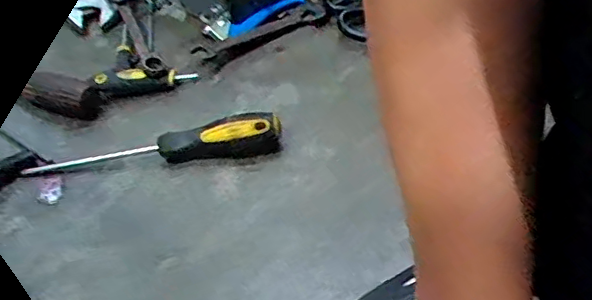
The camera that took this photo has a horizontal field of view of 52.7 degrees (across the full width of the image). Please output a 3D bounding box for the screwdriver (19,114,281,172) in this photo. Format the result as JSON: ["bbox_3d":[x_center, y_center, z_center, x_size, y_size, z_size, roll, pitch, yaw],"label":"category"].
[{"bbox_3d":[-0.120,-0.003,0.501,0.211,0.032,0.026,-6,48,1],"label":"screwdriver"}]

